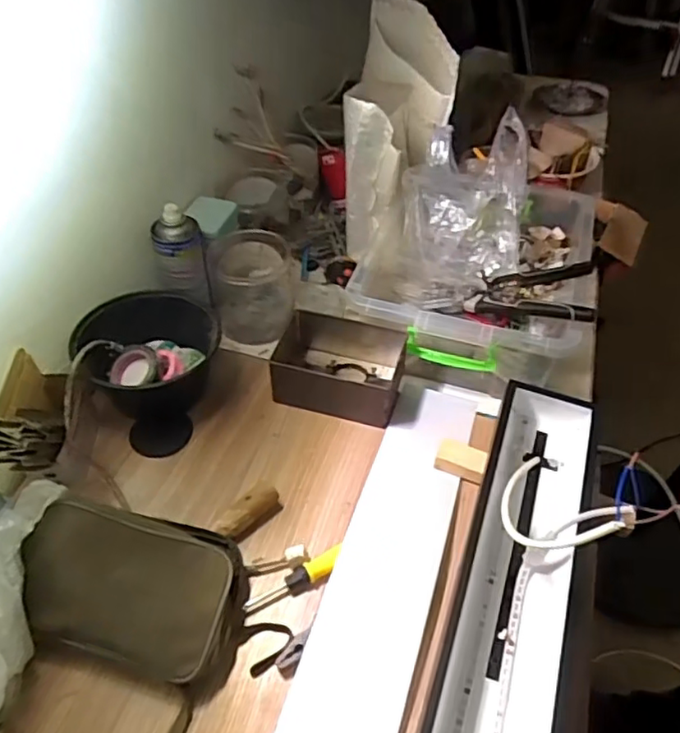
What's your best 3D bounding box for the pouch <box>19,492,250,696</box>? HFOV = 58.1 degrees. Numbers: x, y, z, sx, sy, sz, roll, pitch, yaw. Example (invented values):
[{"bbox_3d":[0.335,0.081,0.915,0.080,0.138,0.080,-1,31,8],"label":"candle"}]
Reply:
[{"bbox_3d":[-0.181,0.196,0.552,0.202,0.057,0.135,21,57,1],"label":"pouch"}]

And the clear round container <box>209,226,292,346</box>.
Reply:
[{"bbox_3d":[-0.125,-0.114,0.873,0.108,0.110,0.113,0,47,0],"label":"clear round container"}]

